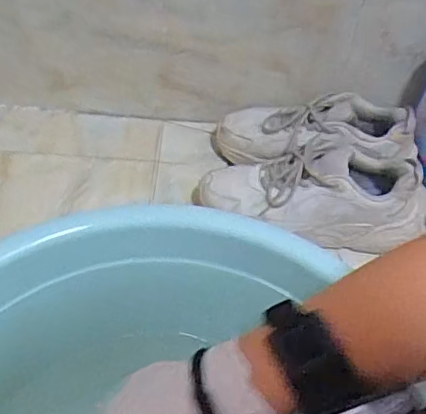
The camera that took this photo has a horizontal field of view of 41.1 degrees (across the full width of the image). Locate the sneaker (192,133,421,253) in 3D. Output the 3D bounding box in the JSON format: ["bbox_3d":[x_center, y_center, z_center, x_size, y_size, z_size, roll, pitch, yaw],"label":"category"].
[{"bbox_3d":[0.120,-0.029,0.729,0.273,0.098,0.122,9,51,-1],"label":"sneaker"}]

